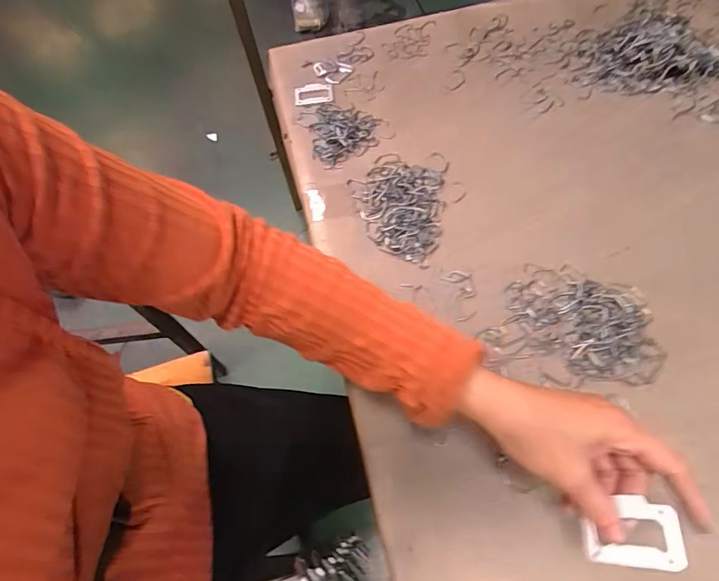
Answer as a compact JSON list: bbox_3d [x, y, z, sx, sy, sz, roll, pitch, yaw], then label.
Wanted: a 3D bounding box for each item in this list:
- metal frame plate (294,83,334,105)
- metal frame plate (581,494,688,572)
[{"bbox_3d":[-0.060,-0.258,0.577,0.050,0.005,0.038,-6,61,0],"label":"metal frame plate"},{"bbox_3d":[0.164,0.147,0.266,0.052,0.006,0.035,-18,56,35],"label":"metal frame plate"}]

